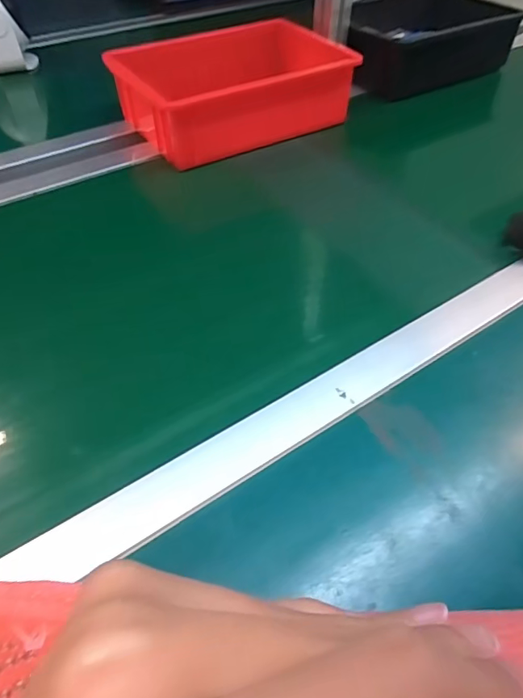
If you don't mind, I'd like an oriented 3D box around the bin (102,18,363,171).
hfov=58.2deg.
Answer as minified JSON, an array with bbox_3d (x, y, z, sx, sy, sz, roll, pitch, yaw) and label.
[{"bbox_3d":[-0.033,-0.364,0.652,0.300,0.084,0.191,-26,55,-17],"label":"bin"}]

